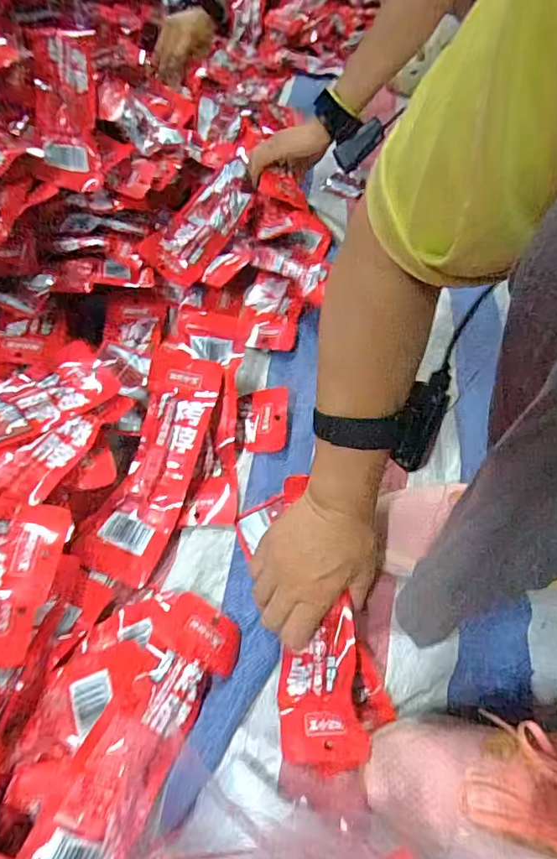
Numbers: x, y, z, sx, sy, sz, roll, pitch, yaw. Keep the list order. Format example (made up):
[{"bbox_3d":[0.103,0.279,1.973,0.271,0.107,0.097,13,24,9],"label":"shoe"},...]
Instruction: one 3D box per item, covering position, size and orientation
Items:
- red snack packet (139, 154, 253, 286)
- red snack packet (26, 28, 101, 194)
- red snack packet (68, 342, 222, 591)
[{"bbox_3d":[-0.099,-0.289,0.671,0.077,0.026,0.217,36,69,-7],"label":"red snack packet"},{"bbox_3d":[-0.259,-0.396,0.597,0.065,0.021,0.205,-3,84,-39],"label":"red snack packet"},{"bbox_3d":[-0.126,0.027,0.509,0.080,0.012,0.246,17,71,-2],"label":"red snack packet"}]

